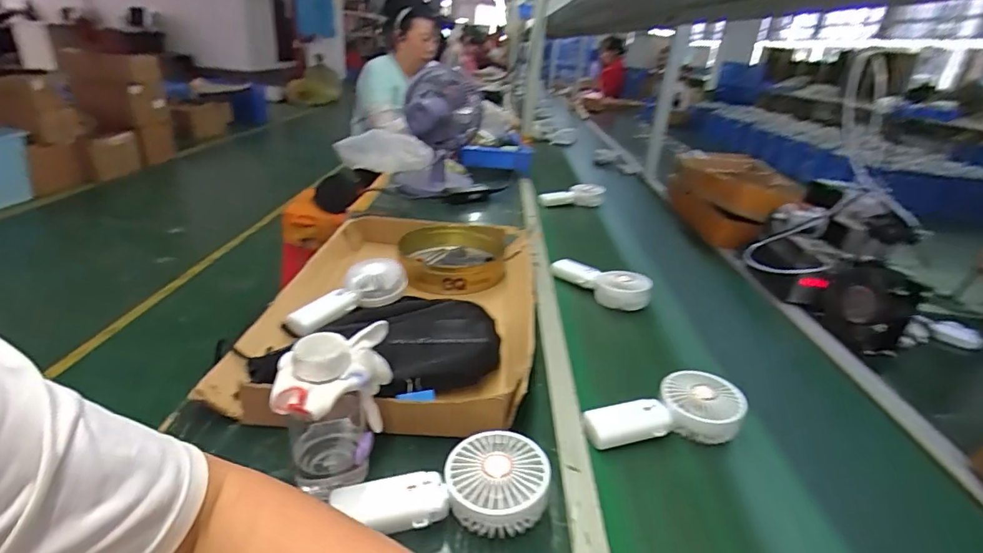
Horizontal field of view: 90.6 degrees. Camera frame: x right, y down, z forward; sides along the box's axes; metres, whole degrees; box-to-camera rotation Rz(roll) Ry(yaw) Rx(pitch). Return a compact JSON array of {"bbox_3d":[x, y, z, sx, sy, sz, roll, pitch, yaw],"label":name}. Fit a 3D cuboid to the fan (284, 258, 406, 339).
[{"bbox_3d":[-0.208,0.030,0.703,0.072,0.041,0.188,26,44,36],"label":"fan"}]

